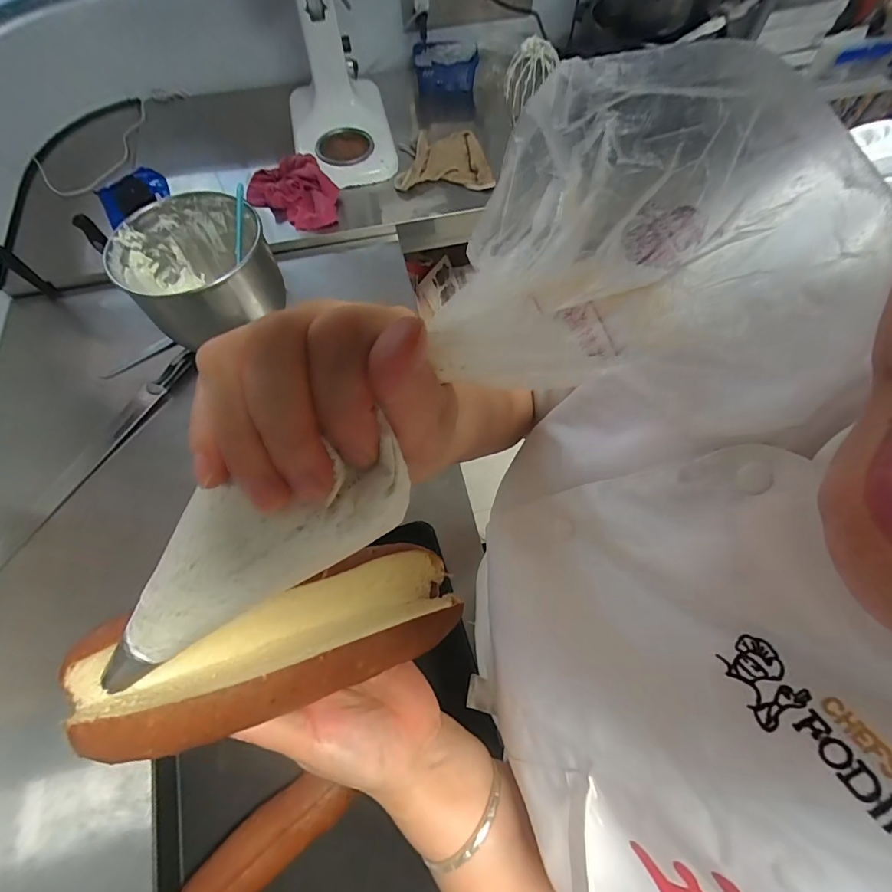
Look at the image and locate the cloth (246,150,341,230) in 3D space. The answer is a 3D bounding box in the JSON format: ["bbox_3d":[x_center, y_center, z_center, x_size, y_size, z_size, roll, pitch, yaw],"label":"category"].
[{"bbox_3d":[-0.345,-0.567,0.987,0.197,0.062,0.208,-17,66,-8],"label":"cloth"}]

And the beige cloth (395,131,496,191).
[{"bbox_3d":[0.003,-0.699,1.065,0.233,0.037,0.192,5,65,3],"label":"beige cloth"}]

